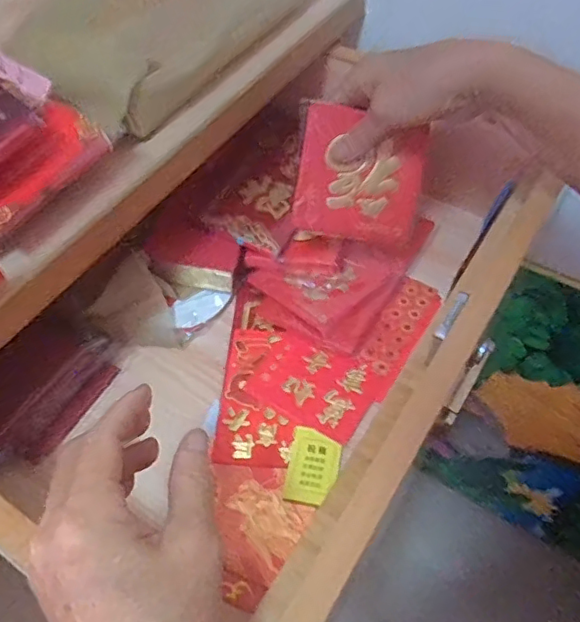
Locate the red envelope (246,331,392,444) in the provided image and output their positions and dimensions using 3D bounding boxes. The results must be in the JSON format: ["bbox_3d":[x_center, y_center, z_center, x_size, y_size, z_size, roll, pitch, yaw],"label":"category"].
[{"bbox_3d":[0.021,0.055,0.437,0.094,0.006,0.069,23,58,19],"label":"red envelope"}]

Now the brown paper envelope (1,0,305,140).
[{"bbox_3d":[-0.091,-0.223,0.428,0.127,0.039,0.243,25,58,20],"label":"brown paper envelope"}]

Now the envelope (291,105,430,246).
[{"bbox_3d":[0.055,-0.099,0.428,0.098,0.089,0.010,7,15,-11],"label":"envelope"}]

